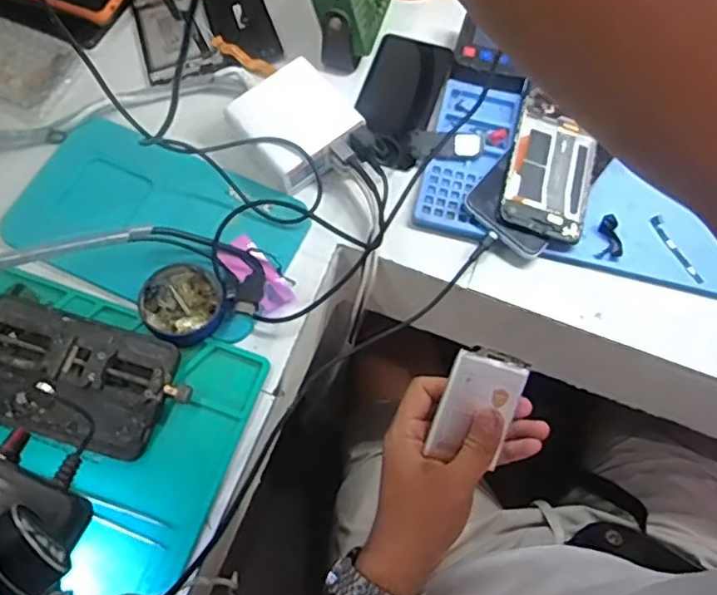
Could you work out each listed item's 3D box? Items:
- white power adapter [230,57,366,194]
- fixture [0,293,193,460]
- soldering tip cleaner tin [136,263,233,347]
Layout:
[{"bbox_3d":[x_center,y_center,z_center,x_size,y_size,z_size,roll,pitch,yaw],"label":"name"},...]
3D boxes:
[{"bbox_3d":[-0.052,-0.148,0.528,0.083,0.037,0.090,-34,72,-15],"label":"white power adapter"},{"bbox_3d":[-0.211,0.057,0.447,0.164,0.022,0.093,19,67,6],"label":"fixture"},{"bbox_3d":[-0.136,0.004,0.474,0.059,0.018,0.064,1,67,-2],"label":"soldering tip cleaner tin"}]

